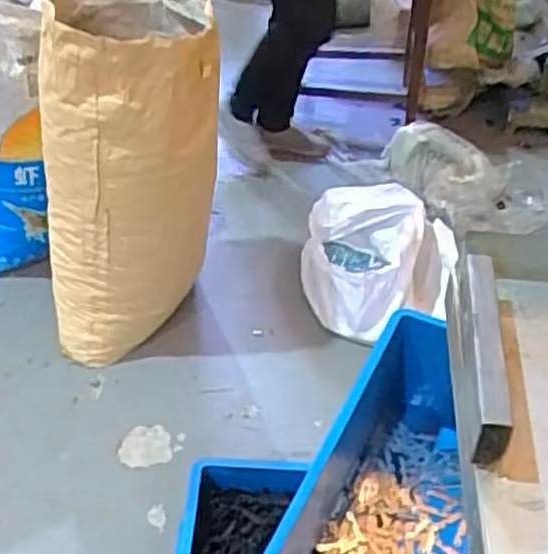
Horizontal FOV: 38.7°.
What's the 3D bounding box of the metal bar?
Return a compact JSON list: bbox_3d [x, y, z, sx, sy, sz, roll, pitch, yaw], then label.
[{"bbox_3d":[0.144,0.049,0.538,0.018,0.046,0.164,6,39,4],"label":"metal bar"}]

